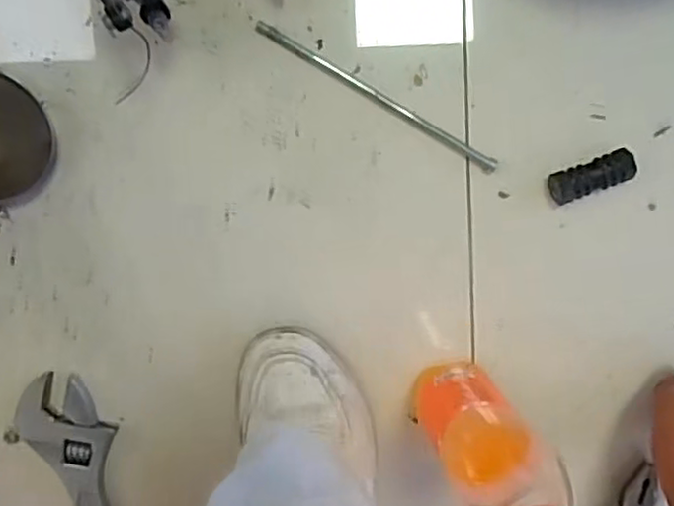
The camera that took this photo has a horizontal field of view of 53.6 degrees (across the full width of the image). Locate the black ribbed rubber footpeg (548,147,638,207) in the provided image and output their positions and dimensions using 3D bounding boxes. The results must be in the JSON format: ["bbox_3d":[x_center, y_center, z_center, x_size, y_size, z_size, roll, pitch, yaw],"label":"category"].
[{"bbox_3d":[0.194,-0.059,0.512,0.063,0.021,0.023,-20,97,1],"label":"black ribbed rubber footpeg"}]

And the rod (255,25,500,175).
[{"bbox_3d":[0.032,-0.119,0.509,0.207,0.007,0.011,30,95,-5],"label":"rod"}]

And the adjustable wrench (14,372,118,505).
[{"bbox_3d":[-0.188,0.234,0.538,0.062,0.017,0.281,-15,97,0],"label":"adjustable wrench"}]

